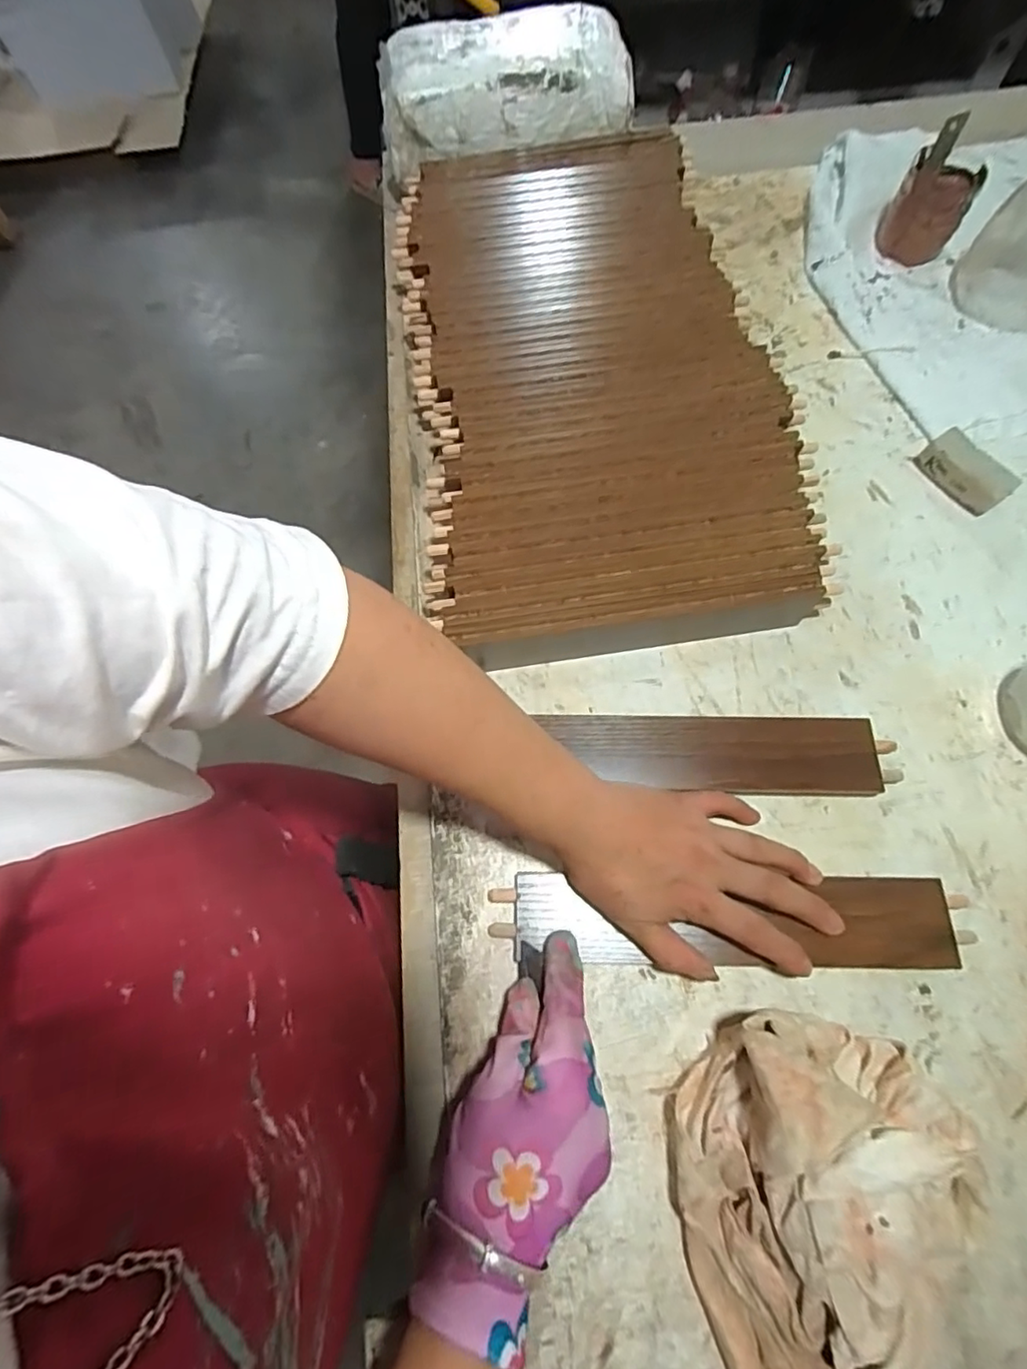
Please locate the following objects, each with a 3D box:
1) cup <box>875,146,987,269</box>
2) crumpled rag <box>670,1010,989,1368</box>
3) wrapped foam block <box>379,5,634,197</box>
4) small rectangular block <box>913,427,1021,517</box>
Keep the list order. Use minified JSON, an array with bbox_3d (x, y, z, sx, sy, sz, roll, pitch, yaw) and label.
[{"bbox_3d":[0.388,-0.446,0.552,0.063,0.058,0.070,23,71,9],"label":"cup"},{"bbox_3d":[0.156,0.242,0.290,0.157,0.061,0.144,-22,70,-8],"label":"crumpled rag"},{"bbox_3d":[-0.010,-0.590,0.579,0.242,0.061,0.115,-14,70,-4],"label":"wrapped foam block"},{"bbox_3d":[0.358,-0.168,0.466,0.031,0.030,0.068,-36,73,-12],"label":"small rectangular block"}]

